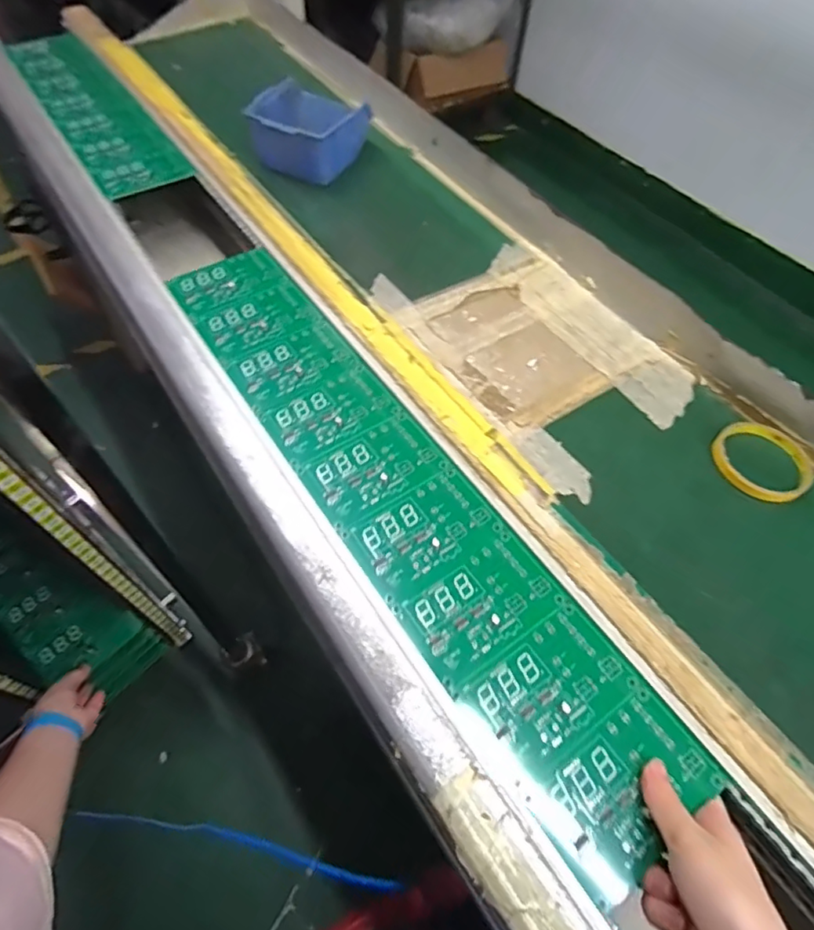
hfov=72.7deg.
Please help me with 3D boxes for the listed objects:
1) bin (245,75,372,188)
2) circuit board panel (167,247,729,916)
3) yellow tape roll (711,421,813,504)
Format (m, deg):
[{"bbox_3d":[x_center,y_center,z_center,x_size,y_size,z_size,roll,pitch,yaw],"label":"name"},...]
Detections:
[{"bbox_3d":[-0.133,-0.452,0.755,0.128,0.071,0.138,23,58,12],"label":"bin"},{"bbox_3d":[-0.024,0.008,0.500,0.122,0.008,0.670,-29,63,-21],"label":"circuit board panel"},{"bbox_3d":[0.333,-0.005,0.518,0.085,0.010,0.085,2,56,-2],"label":"yellow tape roll"}]

